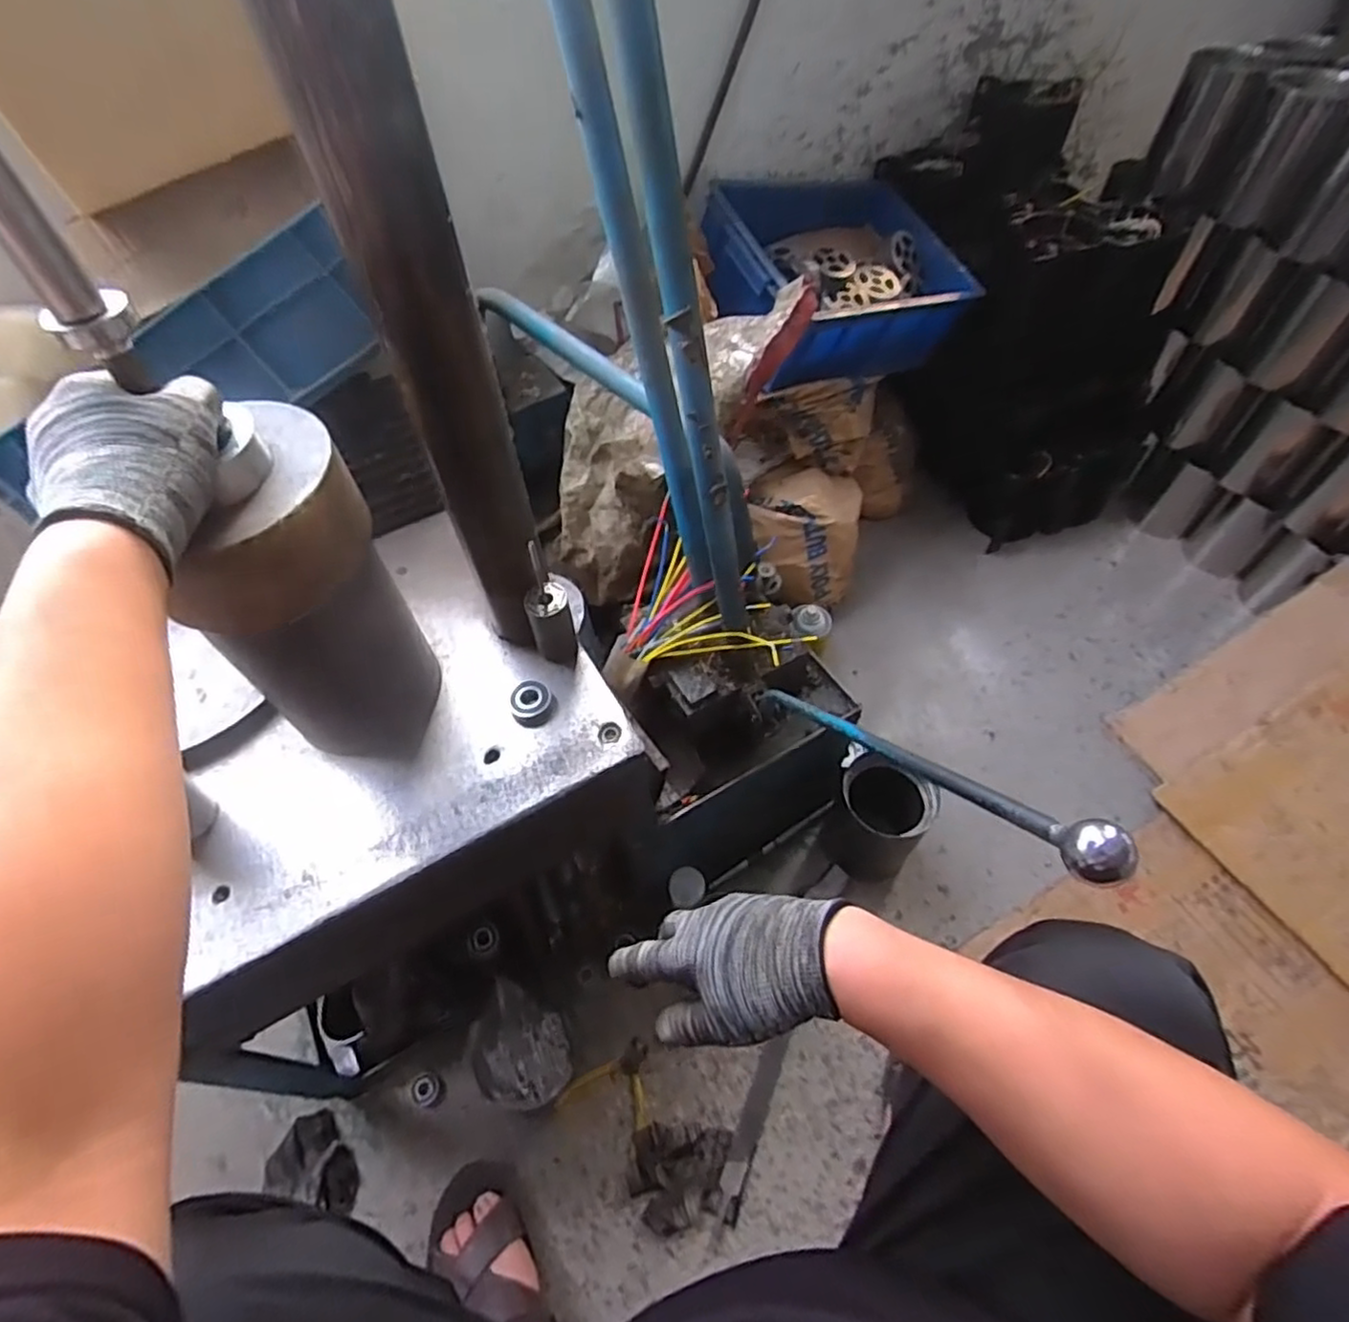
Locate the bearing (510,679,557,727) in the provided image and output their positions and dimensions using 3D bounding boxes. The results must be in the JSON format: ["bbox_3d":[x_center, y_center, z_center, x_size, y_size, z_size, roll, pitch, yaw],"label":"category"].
[{"bbox_3d":[-0.128,0.036,0.614,0.039,0.016,0.044,-21,57,-13],"label":"bearing"}]

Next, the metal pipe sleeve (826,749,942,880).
[{"bbox_3d":[0.271,0.209,0.911,0.117,0.160,0.121,31,61,21],"label":"metal pipe sleeve"}]

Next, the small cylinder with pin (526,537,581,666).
[{"bbox_3d":[-0.112,-0.051,0.604,0.037,0.139,0.038,-12,55,-6],"label":"small cylinder with pin"}]

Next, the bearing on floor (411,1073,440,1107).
[{"bbox_3d":[-0.301,0.517,0.826,0.032,0.011,0.032,-1,55,1],"label":"bearing on floor"}]

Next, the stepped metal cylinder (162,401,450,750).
[{"bbox_3d":[-0.275,-0.039,0.526,0.130,0.254,0.132,-24,58,-15],"label":"stepped metal cylinder"}]

